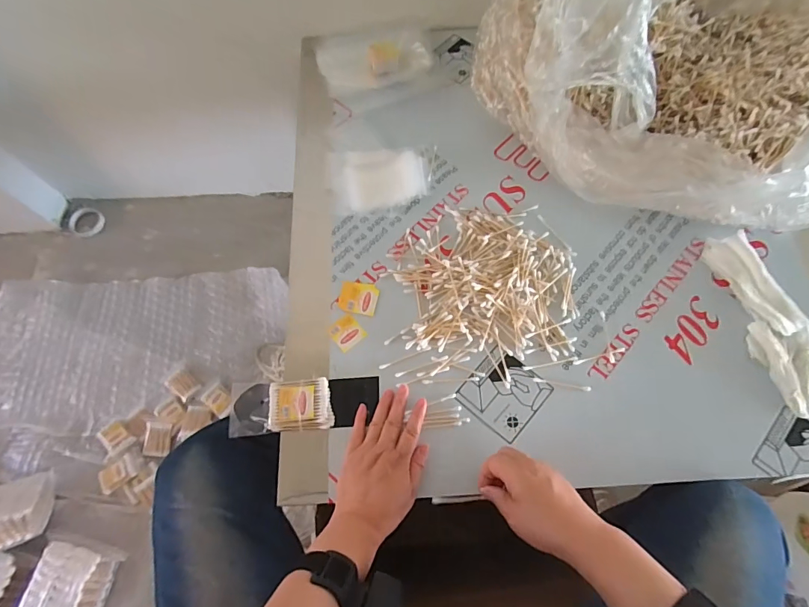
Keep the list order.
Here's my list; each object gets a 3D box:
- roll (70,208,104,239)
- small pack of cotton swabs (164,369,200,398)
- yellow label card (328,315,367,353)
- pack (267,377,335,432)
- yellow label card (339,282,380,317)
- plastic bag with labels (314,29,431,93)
[{"bbox_3d":[-0.889,-0.227,1.171,0.089,0.012,0.101,-25,70,-9],"label":"roll"},{"bbox_3d":[-0.516,0.187,0.977,0.071,0.011,0.046,35,73,13],"label":"small pack of cotton swabs"},{"bbox_3d":[-0.077,0.038,0.565,0.041,0.004,0.042,-38,73,-13],"label":"yellow label card"},{"bbox_3d":[-0.129,0.126,0.522,0.078,0.011,0.061,-5,69,-1],"label":"pack"},{"bbox_3d":[-0.064,-0.008,0.581,0.053,0.004,0.046,9,69,4],"label":"yellow label card"},{"bbox_3d":[-0.056,-0.435,0.737,0.185,0.035,0.120,-14,69,-5],"label":"plastic bag with labels"}]

